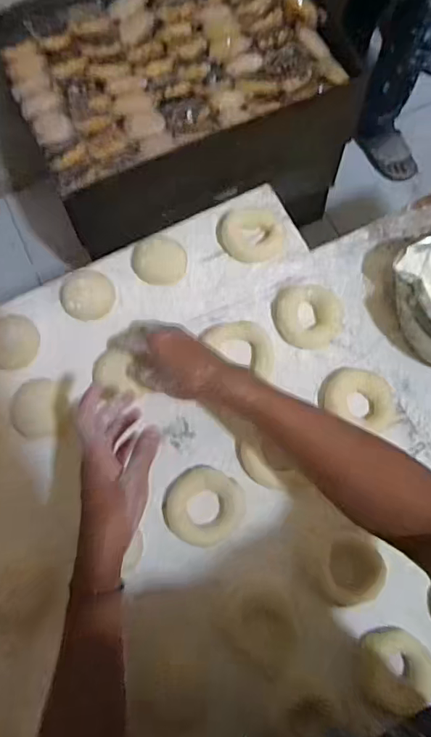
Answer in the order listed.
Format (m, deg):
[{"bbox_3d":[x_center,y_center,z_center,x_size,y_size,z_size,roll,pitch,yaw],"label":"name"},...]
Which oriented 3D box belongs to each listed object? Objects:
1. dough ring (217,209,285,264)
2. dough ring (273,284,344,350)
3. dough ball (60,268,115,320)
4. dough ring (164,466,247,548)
[{"bbox_3d":[0.043,-0.159,0.601,0.078,0.014,0.066,3,76,1],"label":"dough ring"},{"bbox_3d":[0.107,-0.060,0.580,0.079,0.018,0.071,5,76,1],"label":"dough ring"},{"bbox_3d":[-0.150,-0.086,0.582,0.061,0.025,0.055,4,76,1],"label":"dough ball"},{"bbox_3d":[-0.011,0.145,0.527,0.080,0.014,0.076,0,76,0],"label":"dough ring"}]

